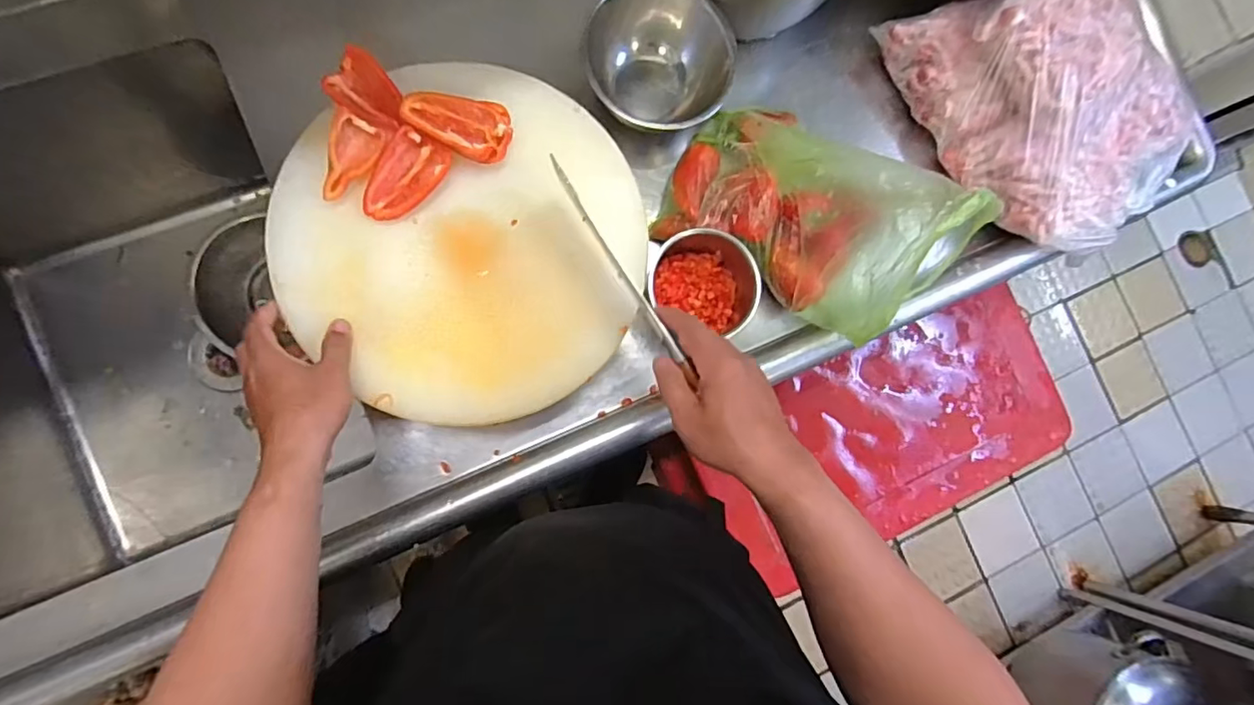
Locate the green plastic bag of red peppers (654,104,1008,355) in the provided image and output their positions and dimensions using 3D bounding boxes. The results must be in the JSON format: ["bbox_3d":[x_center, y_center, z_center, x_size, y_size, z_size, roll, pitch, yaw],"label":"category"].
[{"bbox_3d":[0.182,-0.159,0.556,0.245,0.183,0.162,33,81,-4],"label":"green plastic bag of red peppers"}]

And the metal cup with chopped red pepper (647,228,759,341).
[{"bbox_3d":[0.085,-0.084,0.603,0.114,0.073,0.100,27,81,-5],"label":"metal cup with chopped red pepper"}]

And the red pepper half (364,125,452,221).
[{"bbox_3d":[-0.214,-0.168,0.537,0.055,0.025,0.091,32,81,-4],"label":"red pepper half"}]

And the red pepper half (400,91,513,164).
[{"bbox_3d":[-0.163,-0.217,0.538,0.098,0.031,0.055,11,83,-7],"label":"red pepper half"}]

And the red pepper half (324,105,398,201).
[{"bbox_3d":[-0.257,-0.182,0.525,0.048,0.022,0.085,19,82,-6],"label":"red pepper half"}]

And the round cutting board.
[{"bbox_3d":[-0.149,-0.105,0.552,0.332,0.042,0.333,1,84,-8],"label":"round cutting board"}]

